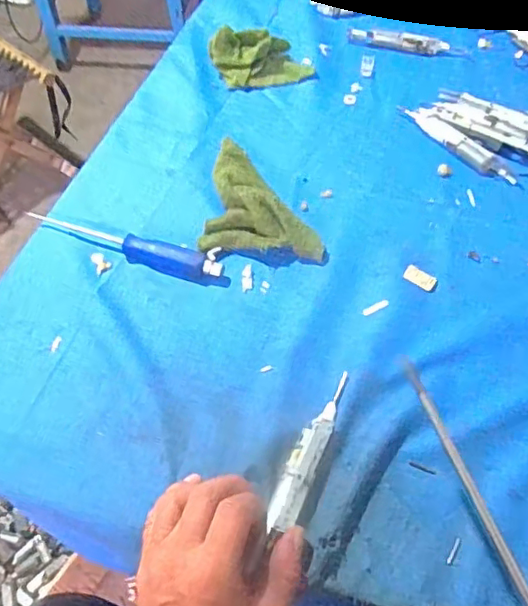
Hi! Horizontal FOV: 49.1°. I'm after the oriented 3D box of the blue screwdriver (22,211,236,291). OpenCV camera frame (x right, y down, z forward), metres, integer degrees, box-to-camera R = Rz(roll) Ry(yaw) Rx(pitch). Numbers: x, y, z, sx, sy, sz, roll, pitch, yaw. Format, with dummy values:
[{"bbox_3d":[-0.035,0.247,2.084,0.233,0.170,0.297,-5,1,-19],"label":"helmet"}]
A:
[{"bbox_3d":[-0.119,-0.052,0.500,0.188,0.020,0.029,19,56,15],"label":"blue screwdriver"}]

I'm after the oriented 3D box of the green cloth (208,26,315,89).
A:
[{"bbox_3d":[-0.003,-0.282,0.660,0.116,0.038,0.058,-4,53,-2],"label":"green cloth"}]

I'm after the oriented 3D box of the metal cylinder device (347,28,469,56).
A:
[{"bbox_3d":[0.175,-0.318,0.704,0.142,0.017,0.018,13,54,11],"label":"metal cylinder device"}]

